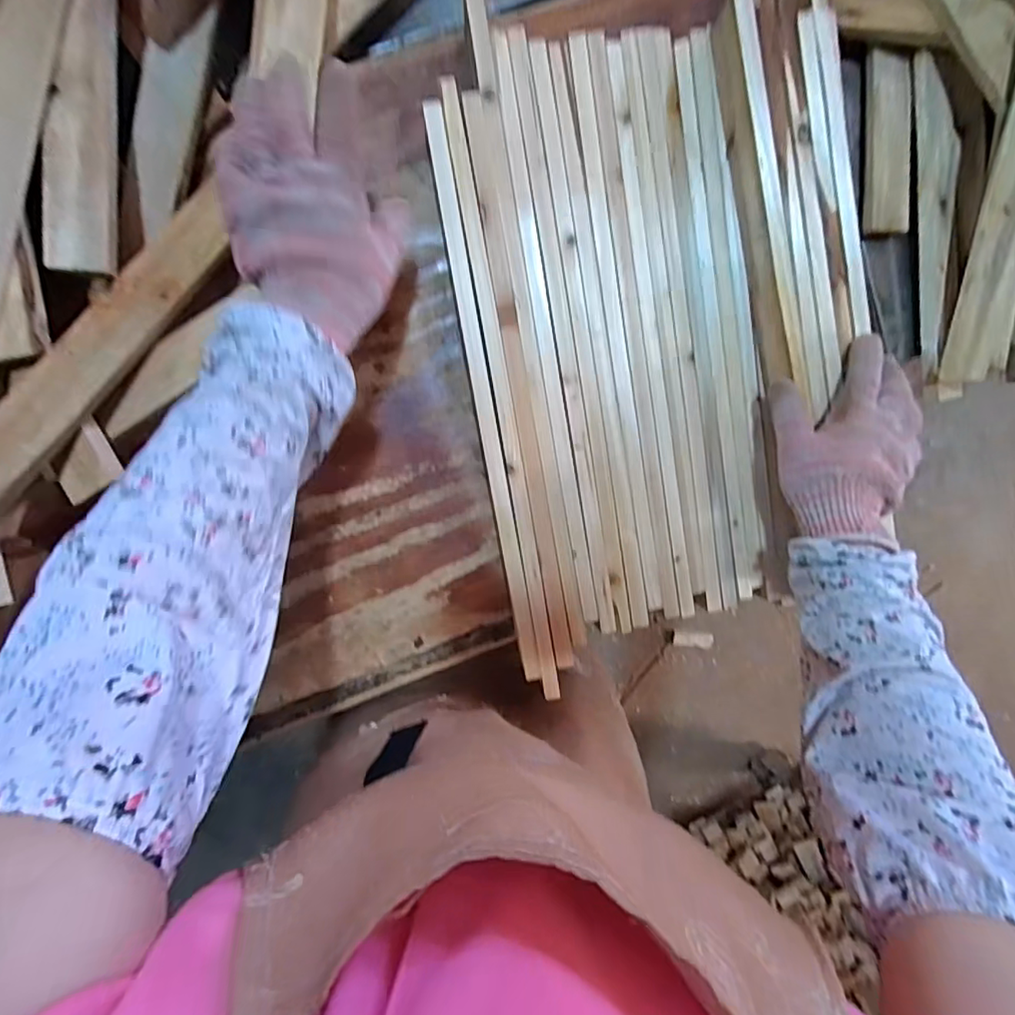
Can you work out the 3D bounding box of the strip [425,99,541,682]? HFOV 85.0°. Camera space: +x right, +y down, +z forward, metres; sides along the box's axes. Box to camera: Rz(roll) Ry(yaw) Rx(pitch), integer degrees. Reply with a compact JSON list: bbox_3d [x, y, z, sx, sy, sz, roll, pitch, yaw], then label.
[{"bbox_3d":[-0.017,-0.079,0.476,0.015,0.015,0.482,-11,98,-5],"label":"strip"}]

